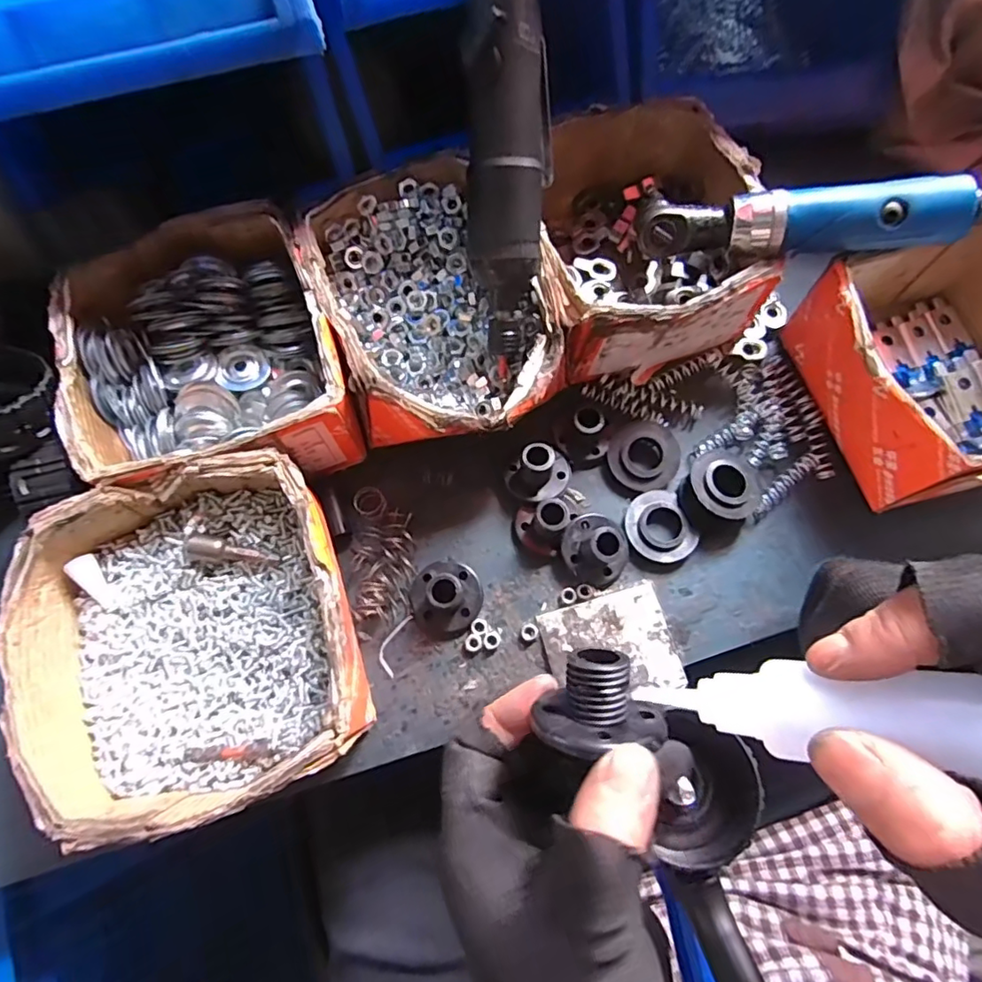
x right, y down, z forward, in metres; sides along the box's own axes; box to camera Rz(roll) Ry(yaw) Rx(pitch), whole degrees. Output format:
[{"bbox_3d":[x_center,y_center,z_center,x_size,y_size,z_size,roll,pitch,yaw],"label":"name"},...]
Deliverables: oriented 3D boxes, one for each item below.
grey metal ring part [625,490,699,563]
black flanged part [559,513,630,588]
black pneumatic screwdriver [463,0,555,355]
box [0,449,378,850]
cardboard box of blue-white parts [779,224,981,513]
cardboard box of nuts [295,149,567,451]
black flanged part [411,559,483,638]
[{"bbox_3d":[0.106,0.023,0.352,0.040,0.010,0.046,-25,73,-9],"label":"grey metal ring part"},{"bbox_3d":[0.066,0.034,0.338,0.042,0.026,0.043,0,71,-1],"label":"black flanged part"},{"bbox_3d":[0.011,-0.185,0.305,0.047,0.063,0.210,-1,112,-2],"label":"black pneumatic screwdriver"},{"bbox_3d":[-0.149,0.077,0.297,0.153,0.078,0.160,-16,72,-6],"label":"box"},{"bbox_3d":[0.286,-0.077,0.349,0.145,0.080,0.151,-19,73,-7],"label":"cardboard box of blue-white parts"},{"bbox_3d":[-0.034,-0.114,0.356,0.128,0.070,0.184,-22,73,-8],"label":"cardboard box of nuts"},{"bbox_3d":[-0.027,0.063,0.331,0.043,0.024,0.045,0,71,-1],"label":"black flanged part"}]

